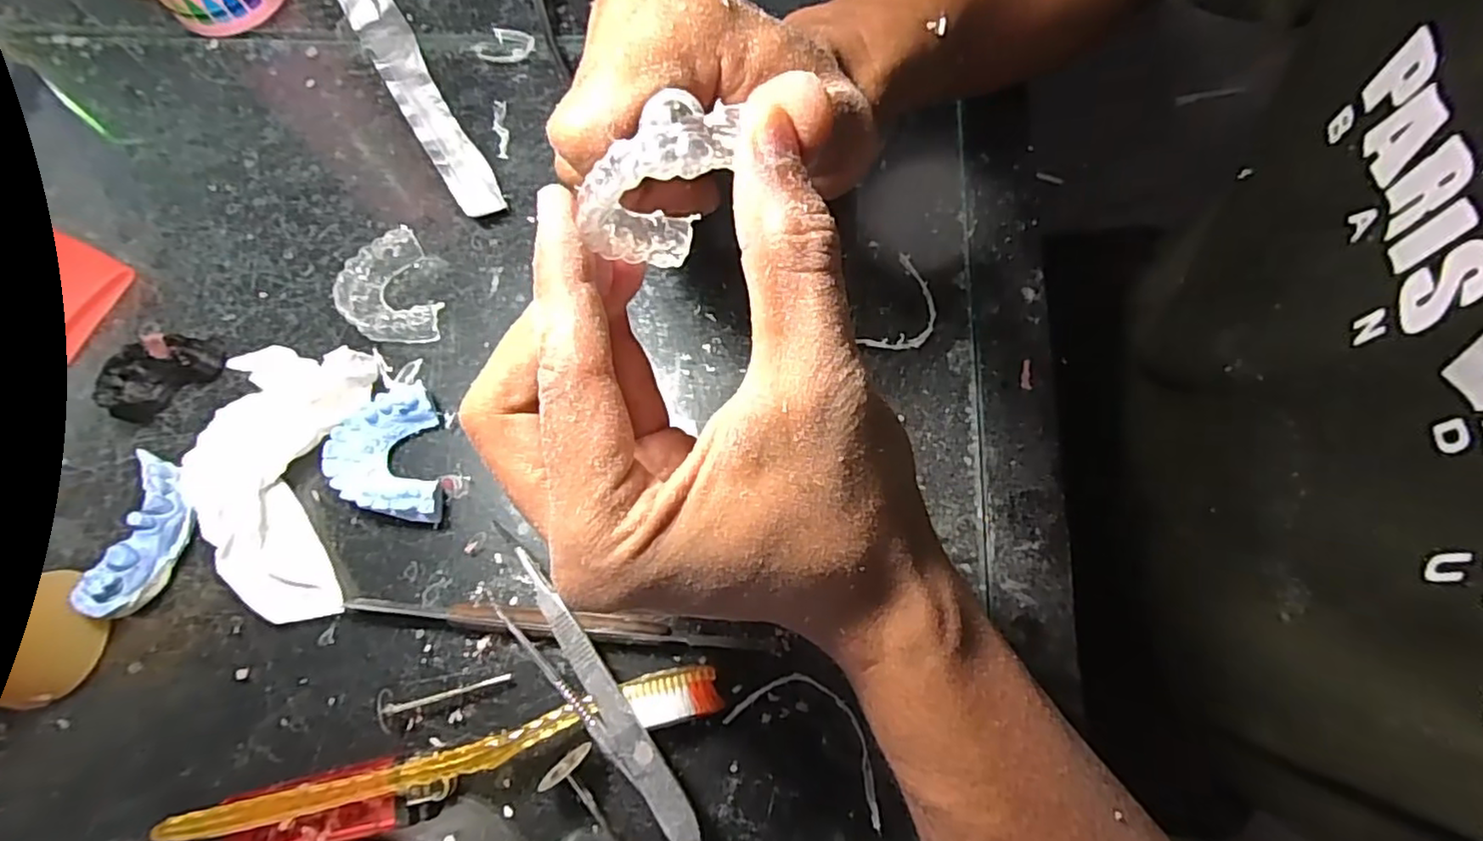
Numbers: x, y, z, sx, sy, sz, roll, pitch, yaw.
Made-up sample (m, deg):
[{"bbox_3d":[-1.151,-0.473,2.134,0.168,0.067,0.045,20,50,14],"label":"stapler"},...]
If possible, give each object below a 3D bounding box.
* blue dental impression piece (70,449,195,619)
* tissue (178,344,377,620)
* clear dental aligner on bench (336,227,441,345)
[{"bbox_3d":[-0.240,0.047,0.264,0.024,0.022,0.063,8,73,4],"label":"blue dental impression piece"},{"bbox_3d":[-0.190,0.022,0.263,0.056,0.035,0.108,0,73,2],"label":"tissue"},{"bbox_3d":[-0.161,-0.057,0.298,0.039,0.013,0.056,-26,74,-6],"label":"clear dental aligner on bench"}]

